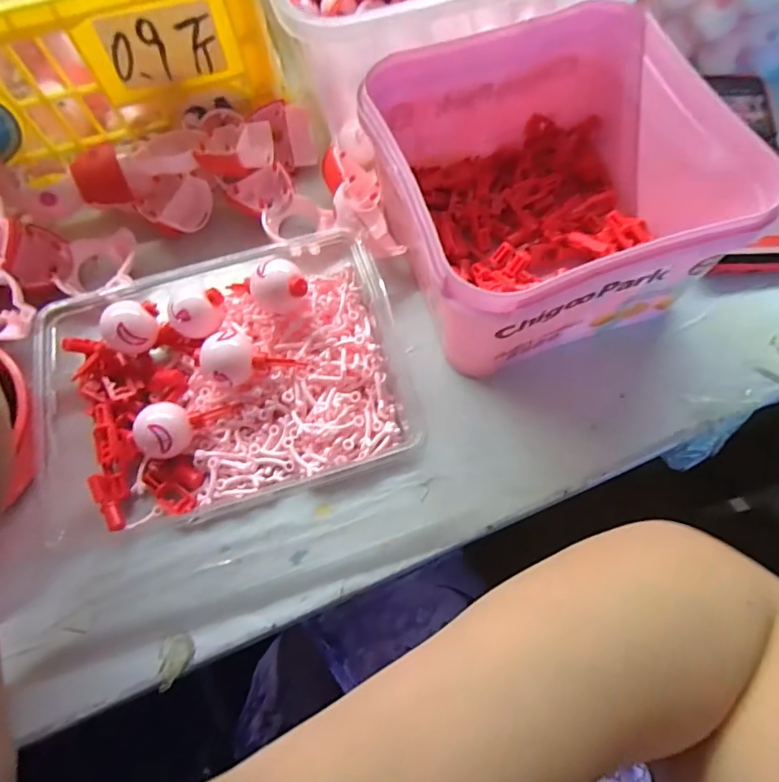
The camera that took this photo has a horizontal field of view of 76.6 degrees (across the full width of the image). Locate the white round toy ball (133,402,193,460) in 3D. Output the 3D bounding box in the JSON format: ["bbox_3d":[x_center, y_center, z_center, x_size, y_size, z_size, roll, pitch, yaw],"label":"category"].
[{"bbox_3d":[-0.143,0.023,0.308,0.028,0.027,0.034,24,72,11],"label":"white round toy ball"}]

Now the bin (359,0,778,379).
[{"bbox_3d":[0.097,-0.132,0.329,0.187,0.106,0.191,-19,69,-5],"label":"bin"}]

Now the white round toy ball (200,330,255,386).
[{"bbox_3d":[-0.099,-0.018,0.314,0.032,0.031,0.028,-40,71,-14],"label":"white round toy ball"}]

